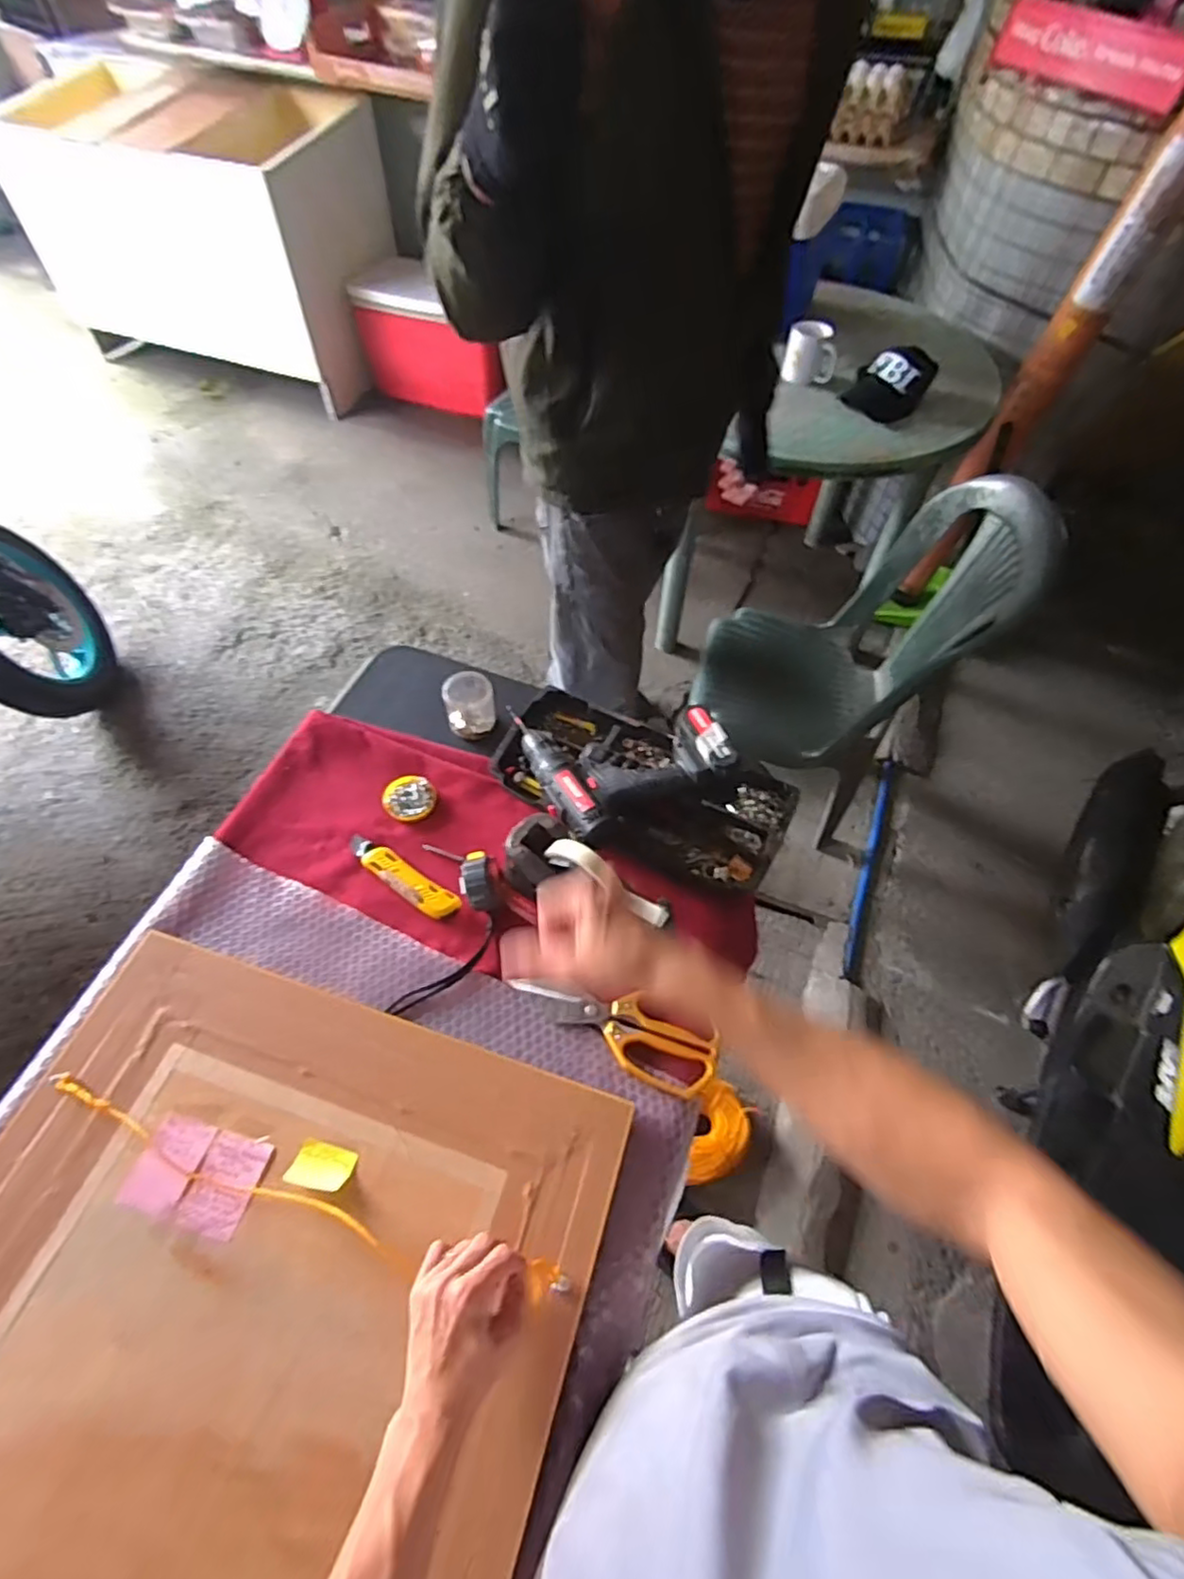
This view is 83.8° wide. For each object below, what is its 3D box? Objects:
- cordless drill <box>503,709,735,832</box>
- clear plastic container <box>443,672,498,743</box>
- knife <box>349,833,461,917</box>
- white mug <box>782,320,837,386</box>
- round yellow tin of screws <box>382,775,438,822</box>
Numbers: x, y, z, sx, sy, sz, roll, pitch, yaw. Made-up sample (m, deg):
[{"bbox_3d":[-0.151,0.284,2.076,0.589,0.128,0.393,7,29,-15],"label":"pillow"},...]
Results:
[{"bbox_3d":[0.035,-0.048,0.810,0.218,0.083,0.226,-24,53,0],"label":"cordless drill"},{"bbox_3d":[-0.162,-0.112,0.876,0.063,0.072,0.057,3,57,-1],"label":"clear plastic container"},{"bbox_3d":[-0.223,0.102,0.770,0.159,0.013,0.034,30,61,16],"label":"knife"},{"bbox_3d":[0.505,-1.002,1.519,0.114,0.109,0.085,12,57,5],"label":"white mug"},{"bbox_3d":[-0.227,0.011,0.827,0.062,0.015,0.060,1,57,-2],"label":"round yellow tin of screws"}]

